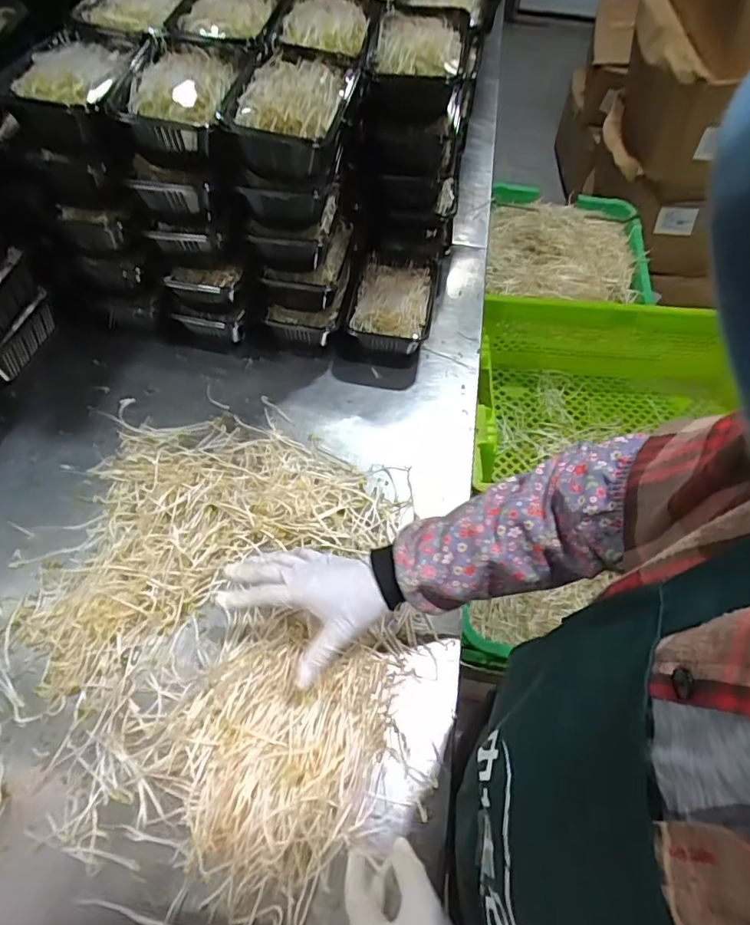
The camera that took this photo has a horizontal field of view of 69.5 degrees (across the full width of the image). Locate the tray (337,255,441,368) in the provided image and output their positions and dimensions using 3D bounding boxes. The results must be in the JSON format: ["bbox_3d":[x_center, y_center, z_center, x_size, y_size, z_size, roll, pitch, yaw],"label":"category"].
[{"bbox_3d":[0.029,-0.242,0.830,0.120,0.067,0.192,14,59,5],"label":"tray"}]

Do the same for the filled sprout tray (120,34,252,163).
[{"bbox_3d":[-0.214,-0.424,0.627,0.122,0.056,0.177,9,62,2],"label":"filled sprout tray"}]

